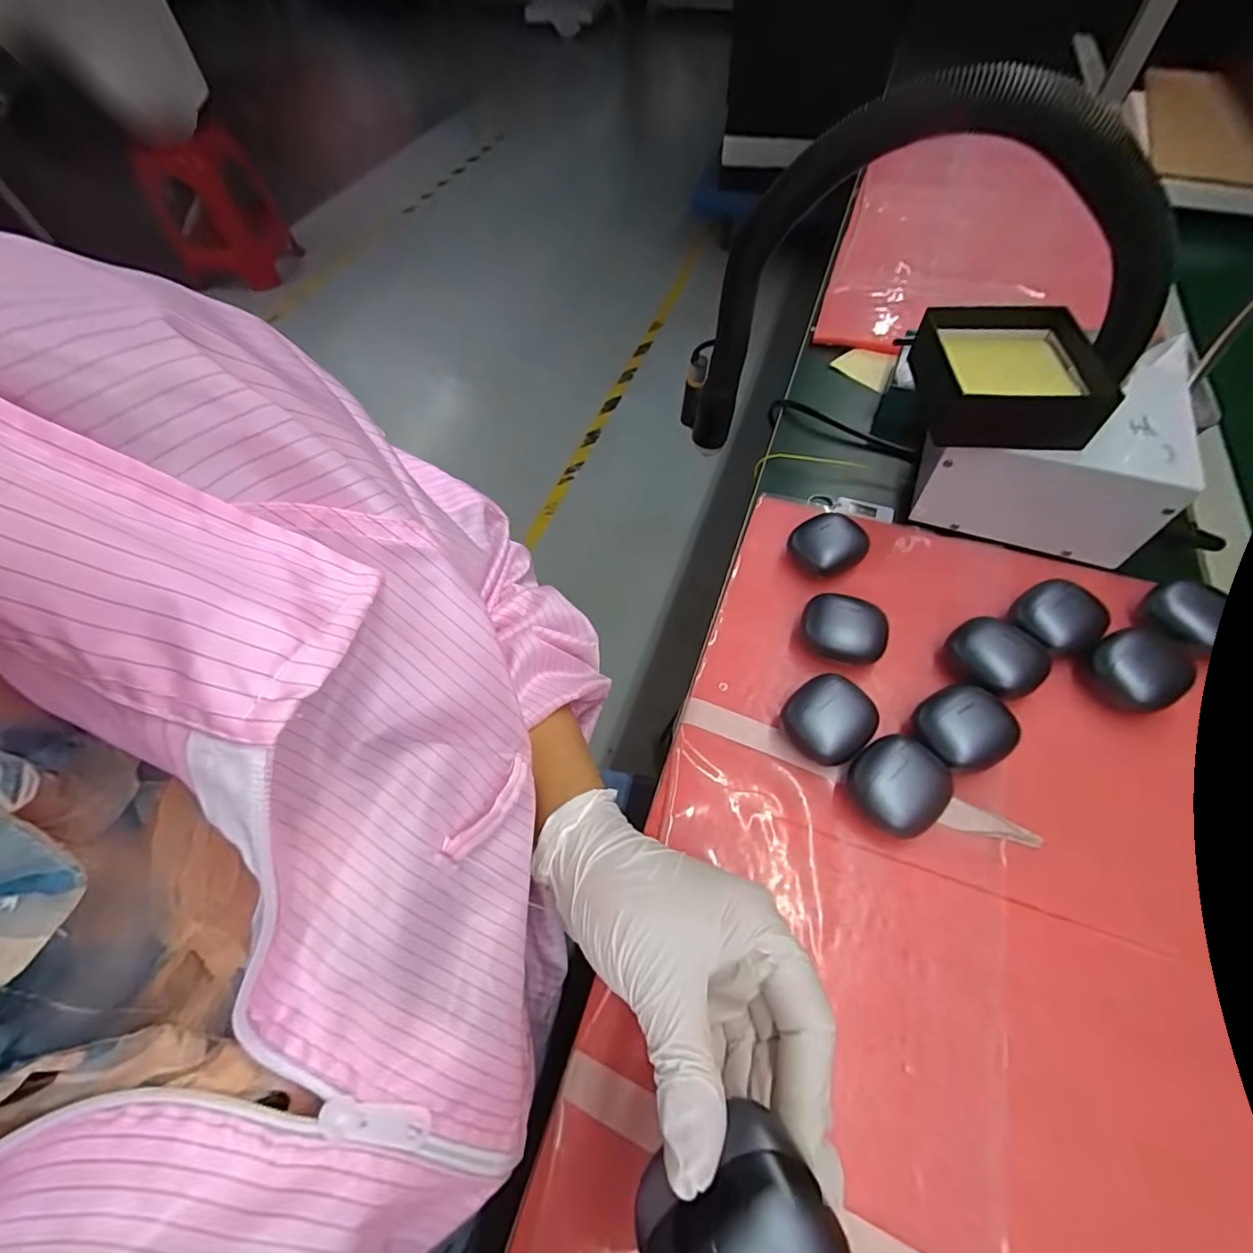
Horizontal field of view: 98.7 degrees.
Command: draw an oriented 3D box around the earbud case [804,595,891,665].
[{"bbox_3d":[0.152,0.004,0.378,0.055,0.024,0.045,16,59,13],"label":"earbud case"}]

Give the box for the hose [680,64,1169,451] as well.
[{"bbox_3d":[0.173,-0.211,0.382,0.297,0.253,0.056,34,64,22],"label":"hose"}]

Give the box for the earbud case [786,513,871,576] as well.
[{"bbox_3d":[0.158,-0.063,0.419,0.049,0.032,0.047,-31,61,-17],"label":"earbud case"}]

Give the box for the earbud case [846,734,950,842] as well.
[{"bbox_3d":[0.161,0.095,0.319,0.054,0.031,0.049,-33,61,-17],"label":"earbud case"}]

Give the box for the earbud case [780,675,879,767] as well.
[{"bbox_3d":[0.128,0.061,0.342,0.051,0.032,0.049,-34,62,-18],"label":"earbud case"}]

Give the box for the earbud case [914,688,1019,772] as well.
[{"bbox_3d":[0.208,0.065,0.335,0.052,0.030,0.050,-39,63,-20],"label":"earbud case"}]

